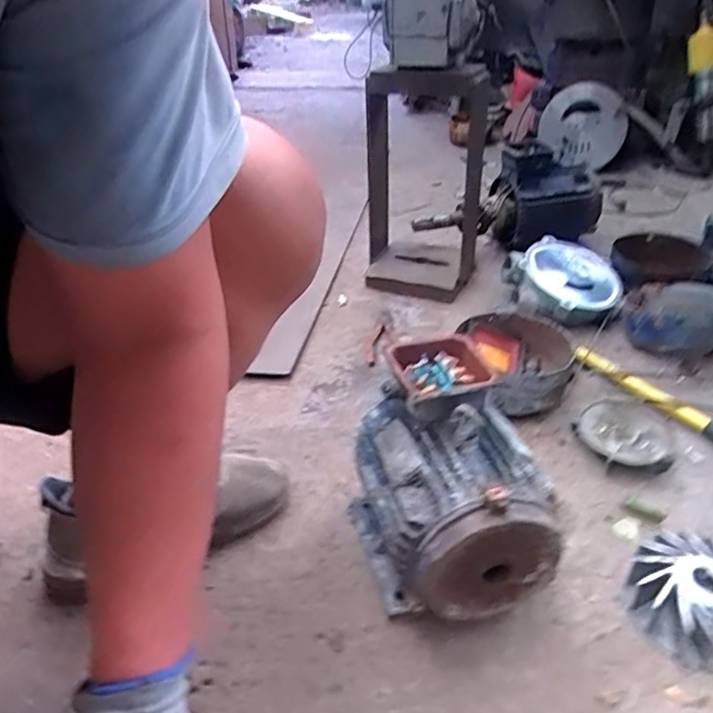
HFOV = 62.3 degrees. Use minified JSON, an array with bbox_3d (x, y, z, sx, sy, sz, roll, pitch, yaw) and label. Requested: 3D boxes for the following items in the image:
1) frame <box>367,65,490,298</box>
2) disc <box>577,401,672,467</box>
[{"bbox_3d":[0.142,-0.373,1.262,0.246,0.432,0.195,5,35,8],"label":"frame"},{"bbox_3d":[0.401,0.114,0.886,0.123,0.029,0.125,0,34,0],"label":"disc"}]

